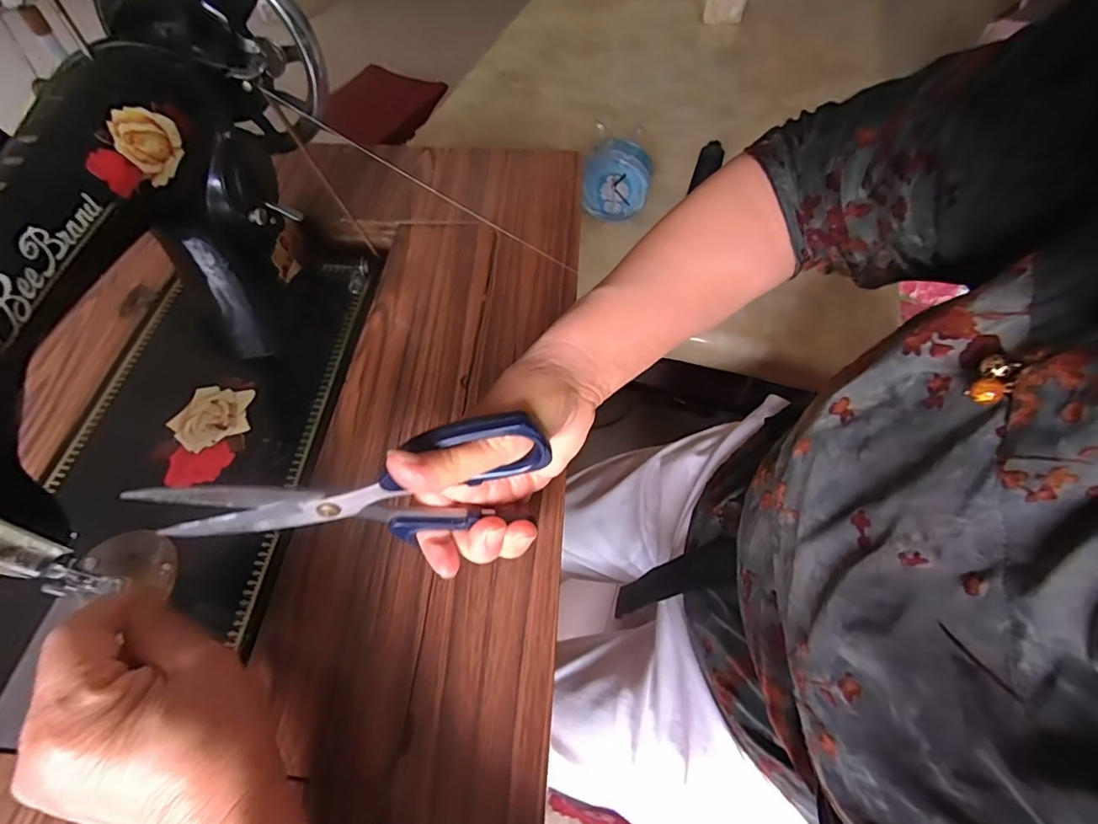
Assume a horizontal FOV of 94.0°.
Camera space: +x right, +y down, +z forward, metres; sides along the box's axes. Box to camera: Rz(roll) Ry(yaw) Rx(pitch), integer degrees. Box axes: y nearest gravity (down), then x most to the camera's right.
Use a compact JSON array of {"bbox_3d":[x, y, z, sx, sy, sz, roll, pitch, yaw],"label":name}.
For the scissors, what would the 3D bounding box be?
[{"bbox_3d":[-0.090,0.042,0.247,0.178,0.075,0.019,-13,57,4],"label":"scissors"}]

